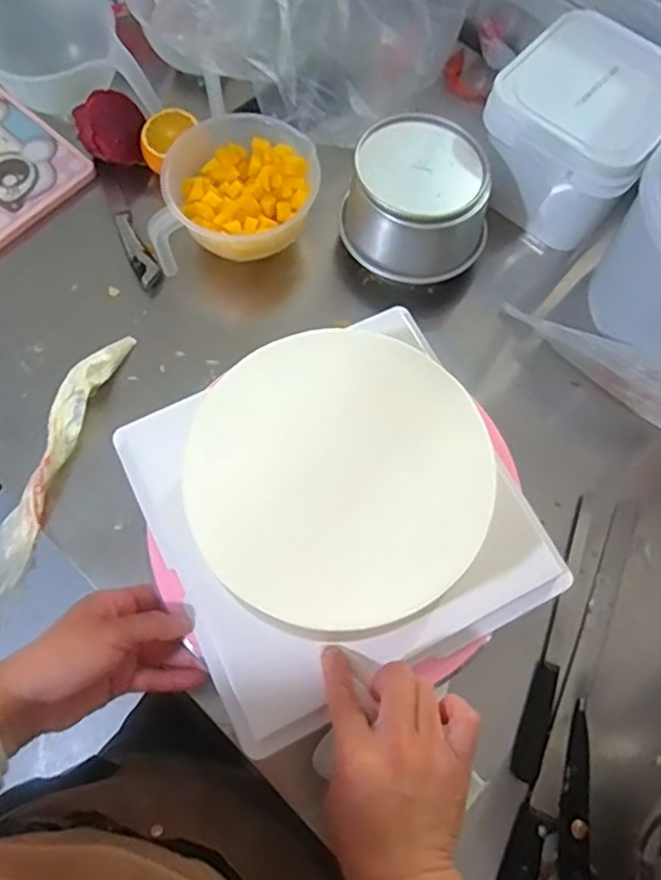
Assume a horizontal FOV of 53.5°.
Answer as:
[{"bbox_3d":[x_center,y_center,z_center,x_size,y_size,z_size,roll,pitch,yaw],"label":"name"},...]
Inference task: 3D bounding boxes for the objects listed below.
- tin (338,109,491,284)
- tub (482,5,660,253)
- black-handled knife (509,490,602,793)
[{"bbox_3d":[0.090,-0.253,0.684,0.146,0.083,0.145,1,69,-1],"label":"tin"},{"bbox_3d":[0.266,-0.333,0.711,0.164,0.128,0.163,38,73,12],"label":"tub"},{"bbox_3d":[0.213,0.170,0.602,0.025,0.009,0.268,21,70,6],"label":"black-handled knife"}]

